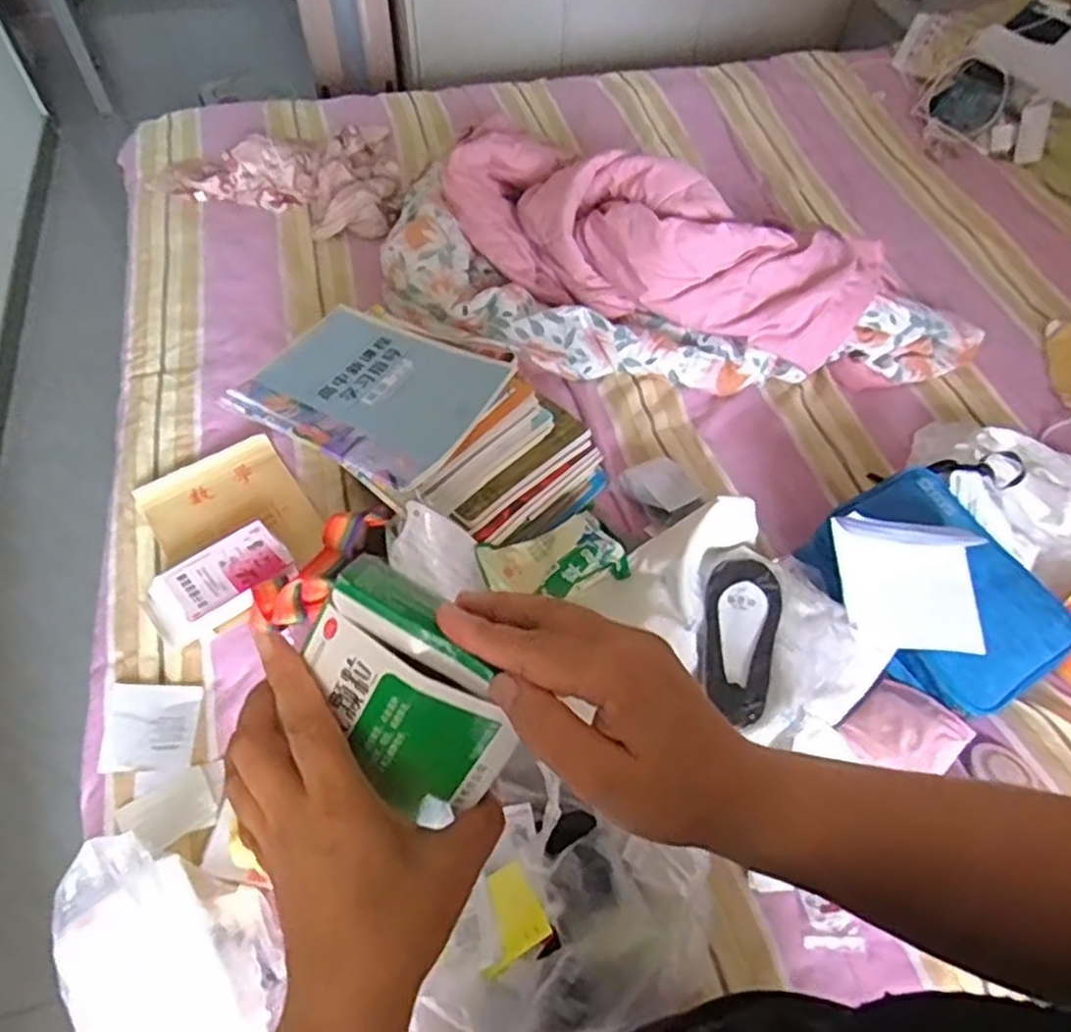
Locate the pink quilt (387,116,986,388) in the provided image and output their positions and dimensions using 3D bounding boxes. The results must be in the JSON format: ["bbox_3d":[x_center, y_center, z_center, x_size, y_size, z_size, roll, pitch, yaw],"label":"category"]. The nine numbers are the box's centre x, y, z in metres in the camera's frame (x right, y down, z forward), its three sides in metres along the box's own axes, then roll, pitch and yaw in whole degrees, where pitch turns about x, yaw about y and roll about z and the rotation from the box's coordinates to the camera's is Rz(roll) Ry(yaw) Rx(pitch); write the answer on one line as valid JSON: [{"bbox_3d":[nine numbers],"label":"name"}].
[{"bbox_3d":[0.218,-0.388,1.181,0.919,0.192,0.386,11,56,6],"label":"pink quilt"}]

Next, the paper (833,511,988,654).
[{"bbox_3d":[0.416,0.073,0.827,0.158,0.046,0.148,0,84,-1],"label":"paper"}]

